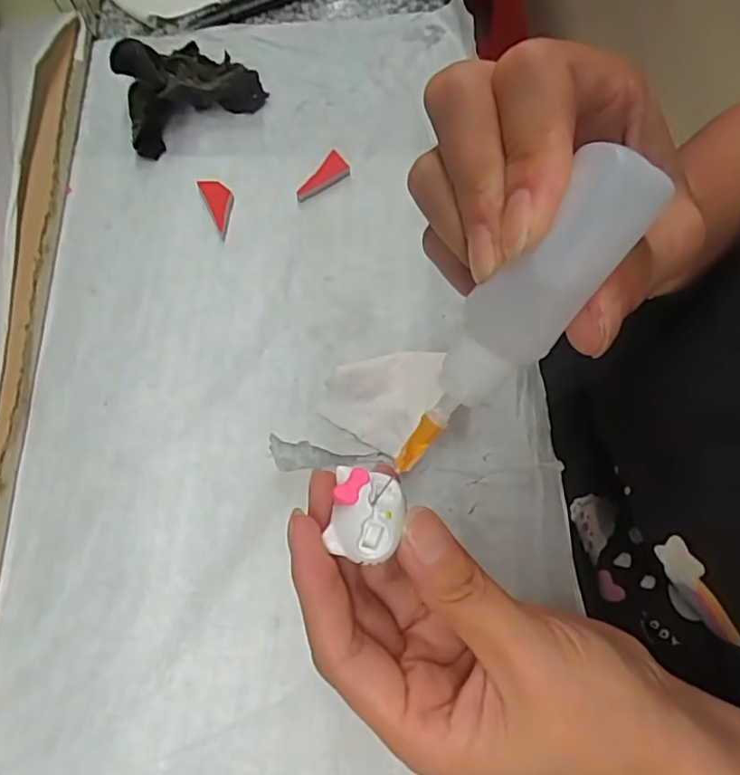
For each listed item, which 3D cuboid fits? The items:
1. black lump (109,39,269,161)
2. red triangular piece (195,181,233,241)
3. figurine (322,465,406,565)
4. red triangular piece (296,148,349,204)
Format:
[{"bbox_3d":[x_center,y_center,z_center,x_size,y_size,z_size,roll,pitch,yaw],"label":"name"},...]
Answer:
[{"bbox_3d":[-0.109,-0.176,0.345,0.080,0.034,0.050,-30,68,-10],"label":"black lump"},{"bbox_3d":[-0.082,-0.100,0.328,0.015,0.005,0.038,-25,68,-8],"label":"red triangular piece"},{"bbox_3d":[-0.001,0.034,0.165,0.020,0.007,0.023,7,67,6],"label":"figurine"},{"bbox_3d":[-0.024,-0.113,0.329,0.016,0.009,0.033,34,72,16],"label":"red triangular piece"}]

